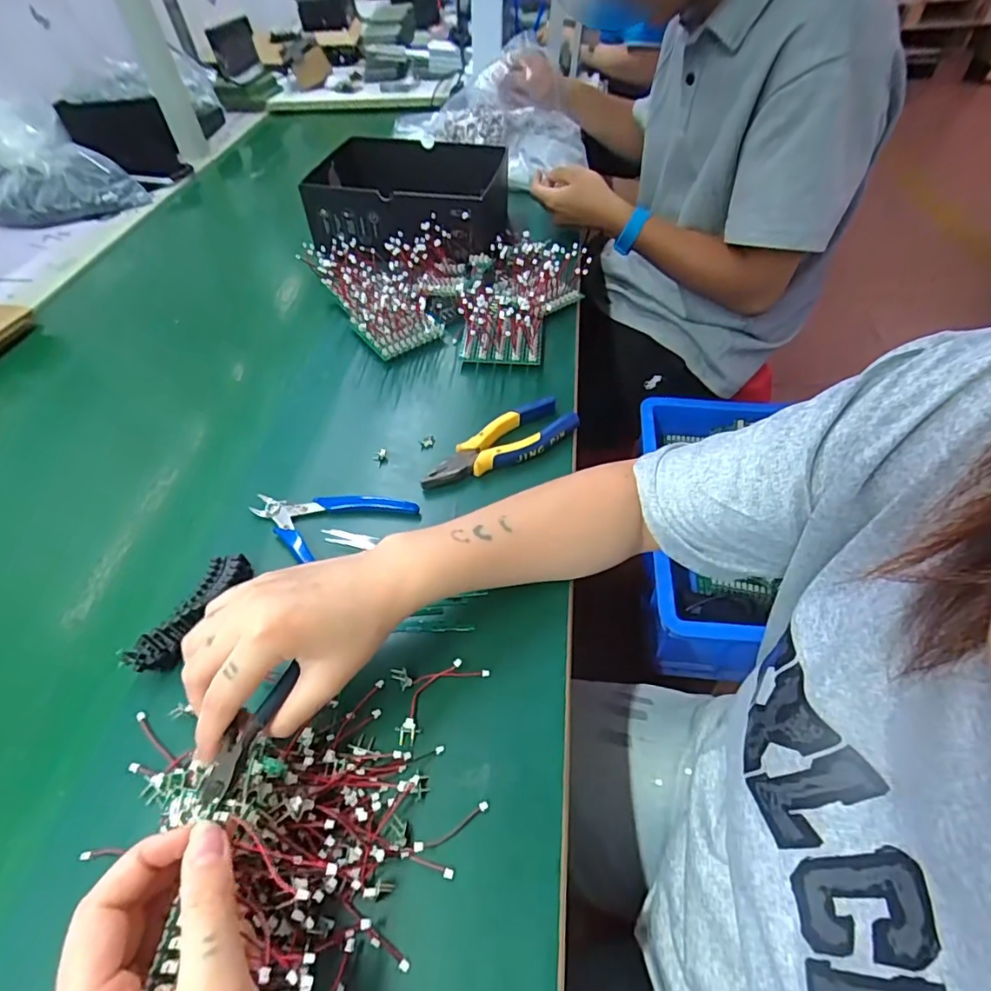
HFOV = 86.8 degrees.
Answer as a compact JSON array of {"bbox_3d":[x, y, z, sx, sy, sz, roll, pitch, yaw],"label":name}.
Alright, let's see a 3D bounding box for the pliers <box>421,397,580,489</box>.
[{"bbox_3d":[0.006,-0.044,0.480,0.152,0.021,0.049,-35,57,-23],"label":"pliers"}]

